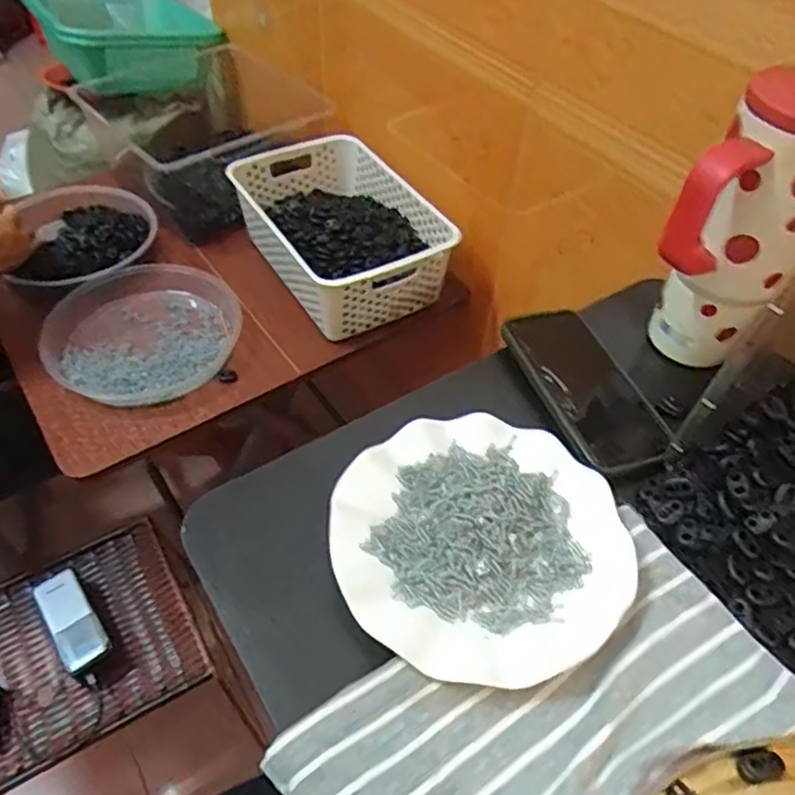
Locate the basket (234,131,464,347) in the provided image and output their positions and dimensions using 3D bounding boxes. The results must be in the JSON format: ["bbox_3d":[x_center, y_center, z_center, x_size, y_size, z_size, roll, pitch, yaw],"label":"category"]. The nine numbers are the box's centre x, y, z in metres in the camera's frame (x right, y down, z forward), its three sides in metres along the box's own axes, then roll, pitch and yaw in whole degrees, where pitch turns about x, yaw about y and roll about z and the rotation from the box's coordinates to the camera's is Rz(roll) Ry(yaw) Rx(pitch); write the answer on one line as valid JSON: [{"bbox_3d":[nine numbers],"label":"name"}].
[{"bbox_3d":[-0.079,-0.234,0.899,0.205,0.098,0.313,-24,55,-21],"label":"basket"}]

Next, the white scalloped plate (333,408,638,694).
[{"bbox_3d":[0.054,0.091,0.413,0.179,0.023,0.175,1,50,-1],"label":"white scalloped plate"}]

